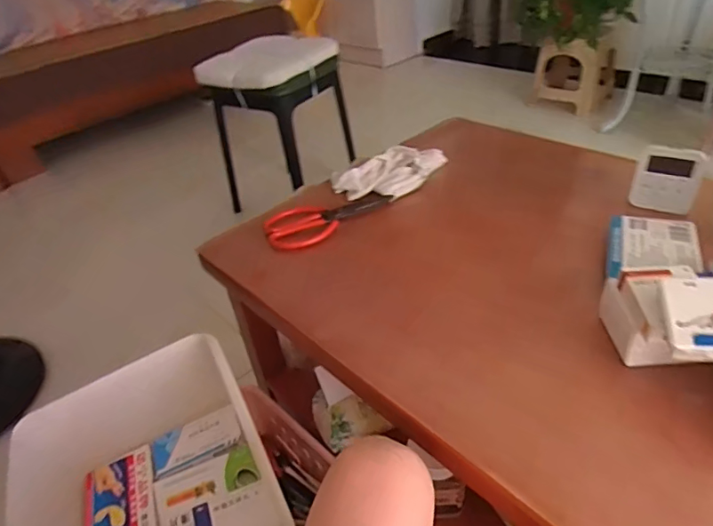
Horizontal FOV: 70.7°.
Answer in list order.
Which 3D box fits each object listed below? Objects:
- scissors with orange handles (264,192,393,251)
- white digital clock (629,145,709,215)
[{"bbox_3d":[-0.045,-0.072,0.747,0.191,0.021,0.090,-20,38,-17],"label":"scissors with orange handles"},{"bbox_3d":[0.409,-0.110,0.662,0.073,0.081,0.018,16,30,27],"label":"white digital clock"}]

